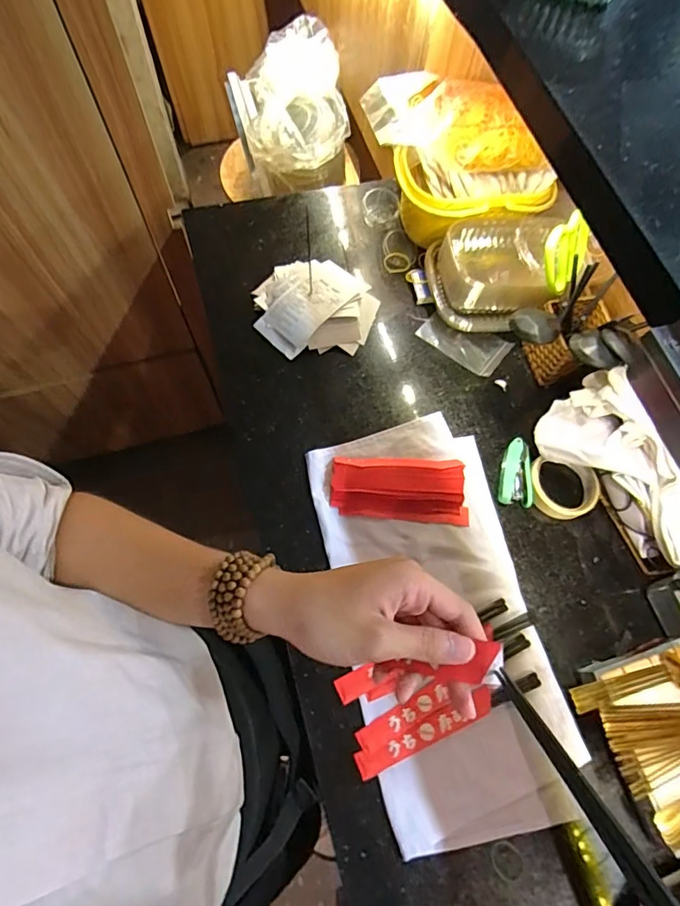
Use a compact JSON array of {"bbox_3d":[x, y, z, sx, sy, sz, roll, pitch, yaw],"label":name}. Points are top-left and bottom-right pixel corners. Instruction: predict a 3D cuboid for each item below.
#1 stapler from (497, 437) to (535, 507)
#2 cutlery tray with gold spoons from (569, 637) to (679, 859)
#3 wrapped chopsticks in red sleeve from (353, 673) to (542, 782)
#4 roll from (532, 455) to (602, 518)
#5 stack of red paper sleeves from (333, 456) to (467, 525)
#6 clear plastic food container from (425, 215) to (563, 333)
[{"bbox_3d":[0.232,0.026,0.647,0.044,0.019,0.088,9,69,1],"label":"stapler"},{"bbox_3d":[0.345,0.310,0.528,0.152,0.039,0.173,-16,70,-9],"label":"cutlery tray with gold spoons"},{"bbox_3d":[0.120,0.292,0.536,0.220,0.004,0.026,-22,71,-10],"label":"wrapped chopsticks in red sleeve"},{"bbox_3d":[0.293,0.048,0.640,0.083,0.027,0.076,1,69,-2],"label":"roll"},{"bbox_3d":[0.075,0.047,0.623,0.168,0.020,0.078,2,69,-2],"label":"stack of red paper sleeves"},{"bbox_3d":[0.220,-0.262,0.734,0.156,0.091,0.146,-1,69,-3],"label":"clear plastic food container"}]

